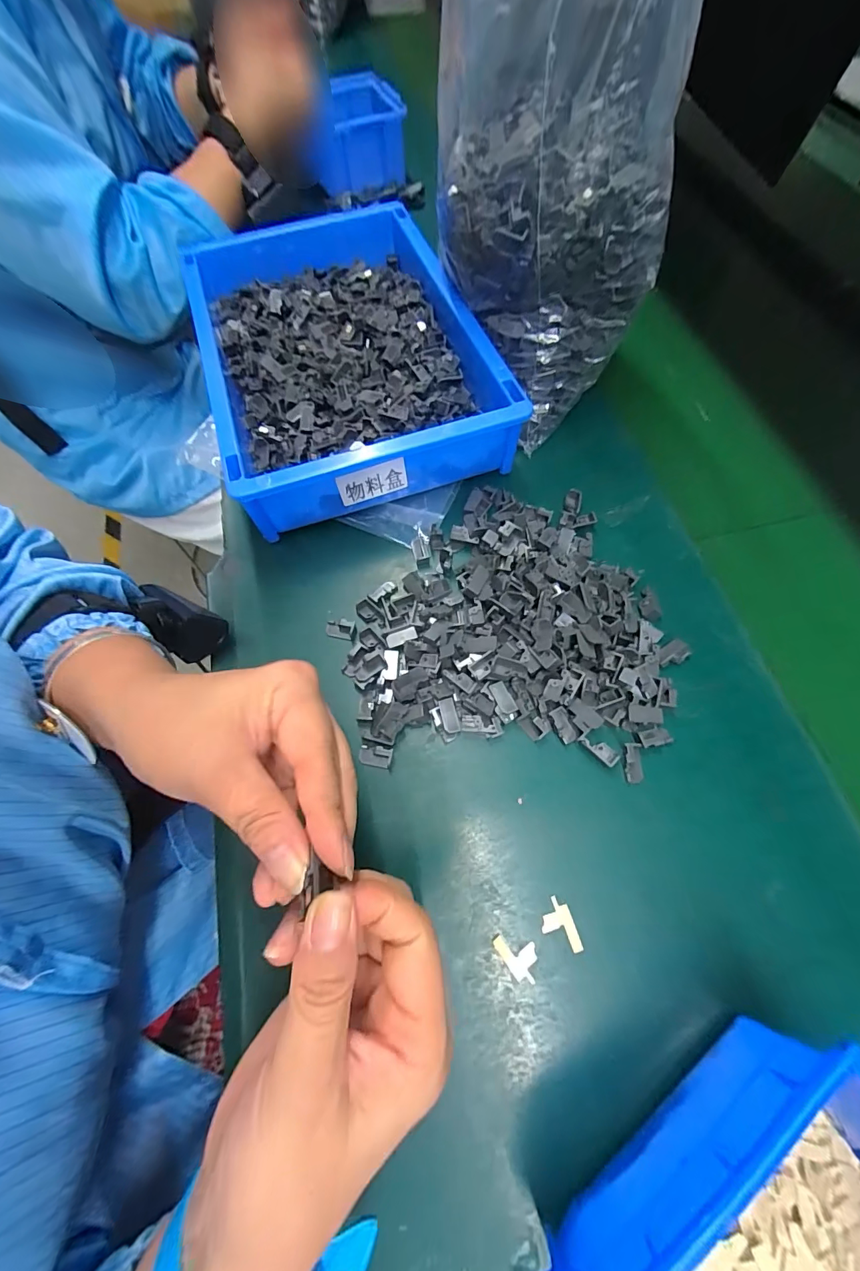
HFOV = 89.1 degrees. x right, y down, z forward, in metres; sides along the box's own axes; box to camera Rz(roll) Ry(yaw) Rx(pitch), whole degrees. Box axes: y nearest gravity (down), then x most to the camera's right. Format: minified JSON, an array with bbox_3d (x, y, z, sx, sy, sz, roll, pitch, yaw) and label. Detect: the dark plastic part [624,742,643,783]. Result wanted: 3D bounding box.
[{"bbox_3d":[0.121,0.076,0.260,0.010,0.004,0.023,1,81,2],"label":"dark plastic part"}]

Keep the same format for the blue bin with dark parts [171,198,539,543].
[{"bbox_3d":[-0.075,-0.237,0.374,0.202,0.071,0.312,-17,67,-8],"label":"blue bin with dark parts"}]

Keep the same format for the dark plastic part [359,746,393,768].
[{"bbox_3d":[-0.034,0.075,0.269,0.021,0.011,0.011,8,65,3],"label":"dark plastic part"}]

